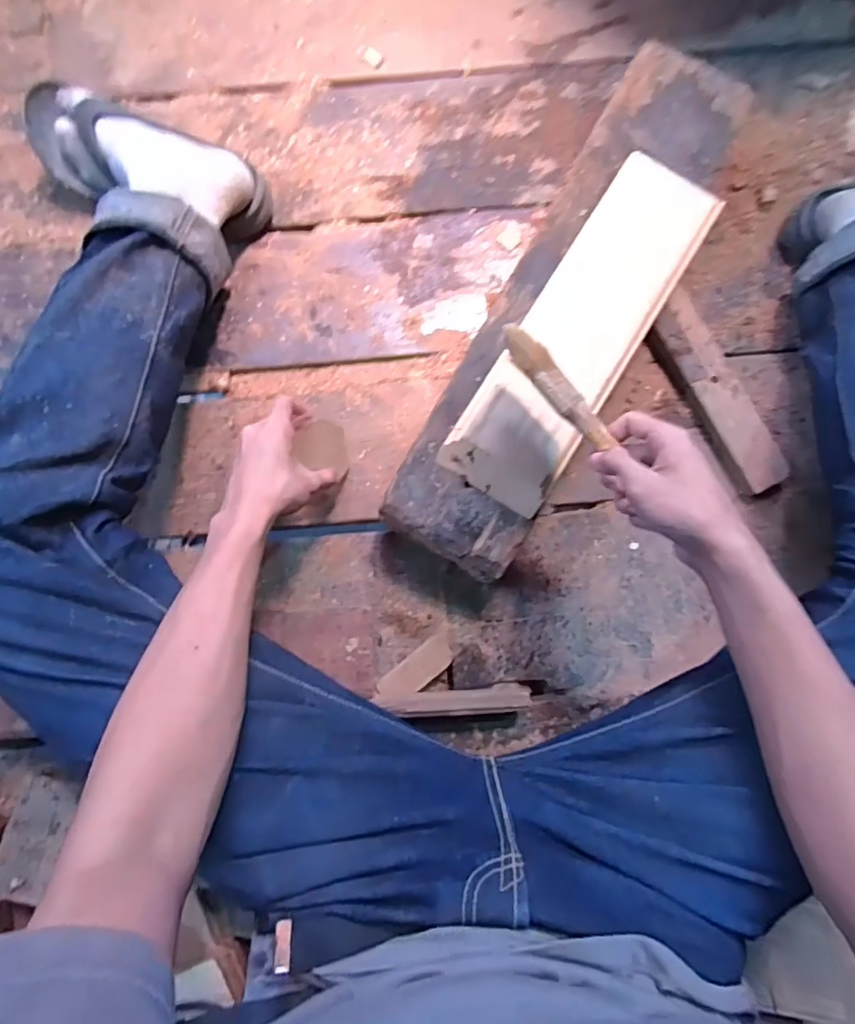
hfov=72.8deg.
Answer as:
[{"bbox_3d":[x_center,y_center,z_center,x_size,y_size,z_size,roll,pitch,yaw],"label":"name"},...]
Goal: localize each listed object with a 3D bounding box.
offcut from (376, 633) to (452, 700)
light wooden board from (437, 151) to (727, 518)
[{"bbox_3d":[-0.010,0.165,0.606,0.087,0.016,0.033,-39,85,-7],"label":"offcut"},{"bbox_3d":[0.155,-0.181,0.558,0.108,0.028,0.377,32,82,5],"label":"light wooden board"}]

